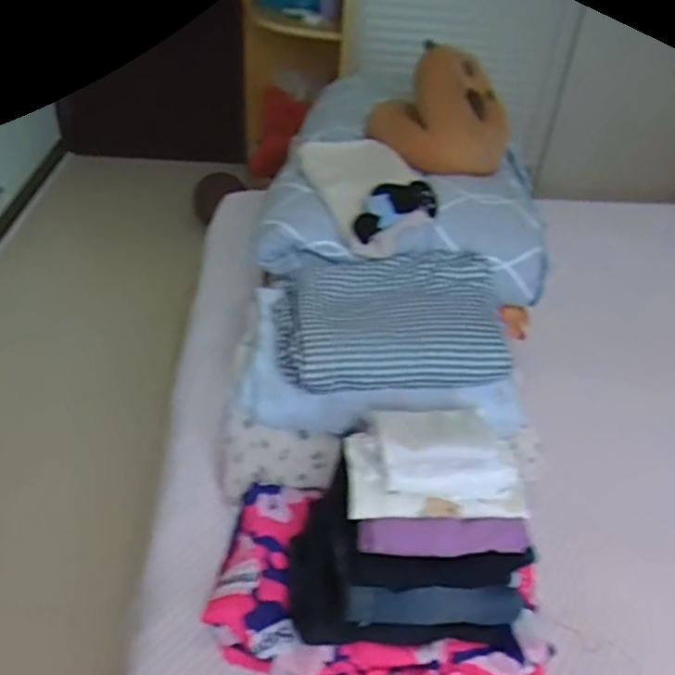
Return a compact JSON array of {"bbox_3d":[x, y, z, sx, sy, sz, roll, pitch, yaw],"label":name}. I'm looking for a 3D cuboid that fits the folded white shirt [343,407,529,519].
[{"bbox_3d":[0.147,0.179,0.966,0.258,0.119,0.134,2,38,-3],"label":"folded white shirt"}]

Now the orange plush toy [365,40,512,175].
[{"bbox_3d":[0.226,-0.498,1.417,0.269,0.252,0.156,25,43,24],"label":"orange plush toy"}]

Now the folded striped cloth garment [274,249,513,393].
[{"bbox_3d":[0.091,-0.039,1.160,0.384,0.108,0.286,2,38,-3],"label":"folded striped cloth garment"}]

